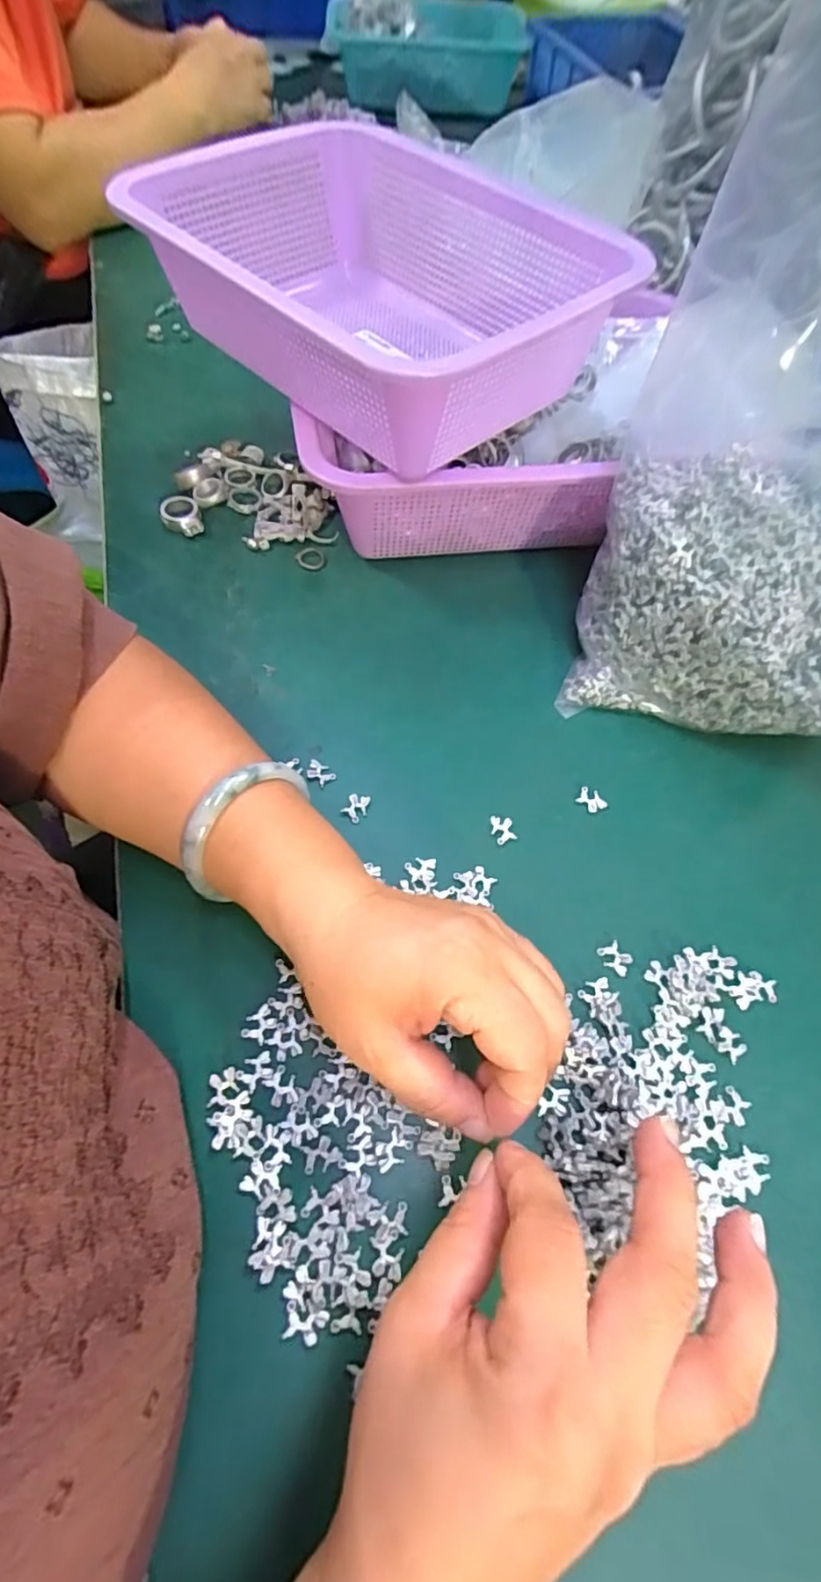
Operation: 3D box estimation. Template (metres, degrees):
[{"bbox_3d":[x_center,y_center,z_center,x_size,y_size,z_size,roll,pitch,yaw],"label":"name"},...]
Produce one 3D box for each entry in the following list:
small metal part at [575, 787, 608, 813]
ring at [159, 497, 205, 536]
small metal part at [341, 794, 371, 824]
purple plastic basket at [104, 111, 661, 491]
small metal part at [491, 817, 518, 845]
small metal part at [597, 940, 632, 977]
[{"bbox_3d":[0.101,0.006,0.333,0.016,0.004,0.010,34,65,15],"label":"small metal part"},{"bbox_3d":[-0.161,-0.191,0.419,0.026,0.014,0.027,-16,63,-11],"label":"ring"},{"bbox_3d":[-0.029,0.008,0.324,0.012,0.004,0.016,31,64,14],"label":"small metal part"},{"bbox_3d":[-0.026,-0.288,0.348,0.189,0.077,0.265,-40,71,-20],"label":"purple plastic basket"},{"bbox_3d":[0.050,0.020,0.323,0.012,0.004,0.015,-12,62,-9],"label":"small metal part"},{"bbox_3d":[0.100,0.081,0.291,0.013,0.004,0.016,-39,70,-21],"label":"small metal part"}]

